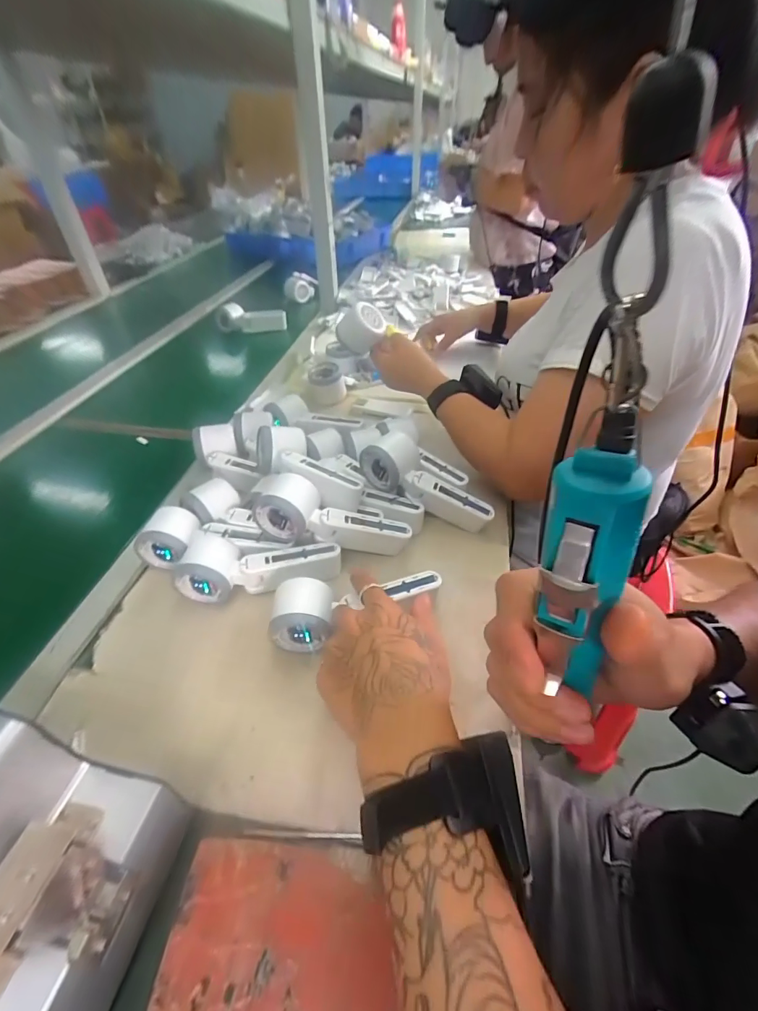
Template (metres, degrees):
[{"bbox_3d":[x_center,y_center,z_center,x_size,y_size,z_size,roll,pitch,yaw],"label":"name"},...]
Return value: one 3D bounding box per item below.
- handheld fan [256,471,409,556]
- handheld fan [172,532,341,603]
[{"bbox_3d":[-0.051,0.014,0.465,0.170,0.052,0.056,17,42,-7],"label":"handheld fan"},{"bbox_3d":[-0.124,0.065,0.446,0.164,0.049,0.057,-2,43,-2],"label":"handheld fan"}]

